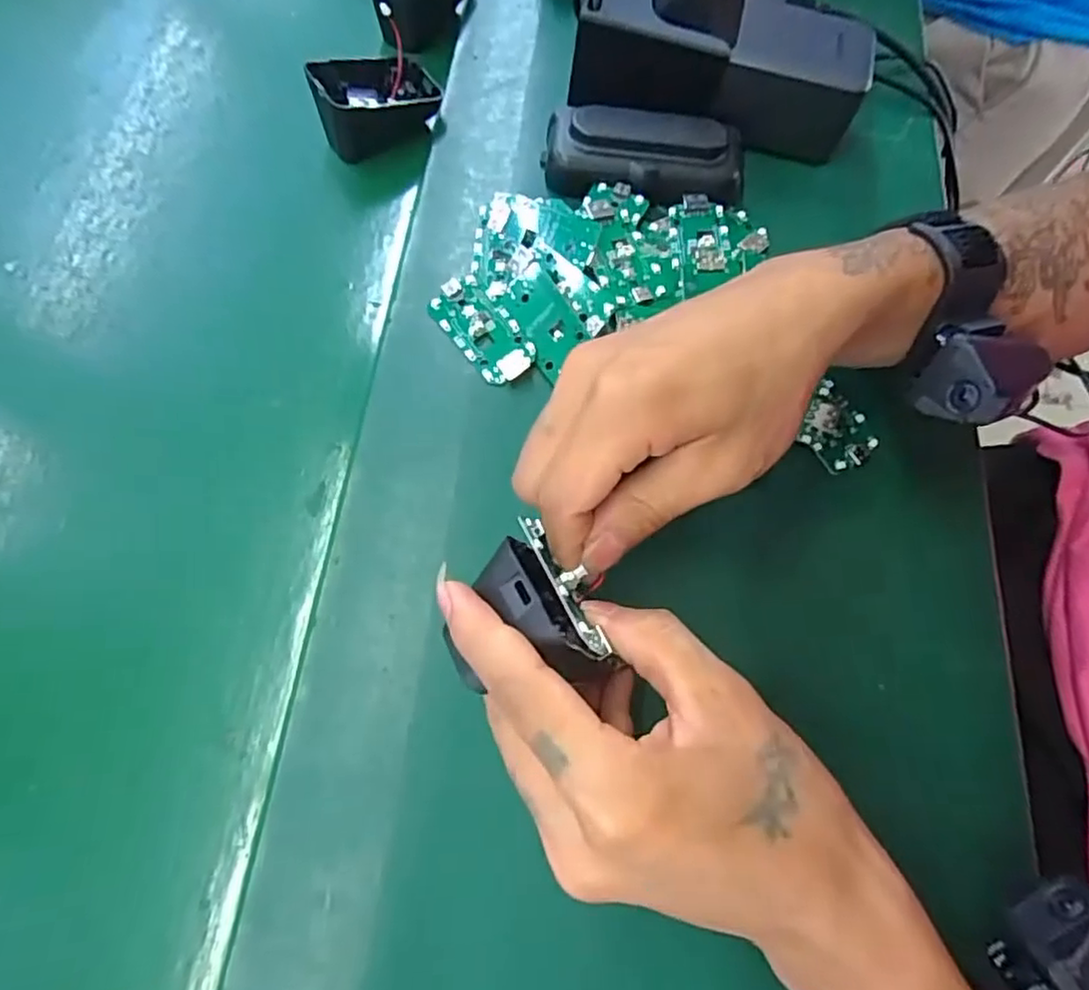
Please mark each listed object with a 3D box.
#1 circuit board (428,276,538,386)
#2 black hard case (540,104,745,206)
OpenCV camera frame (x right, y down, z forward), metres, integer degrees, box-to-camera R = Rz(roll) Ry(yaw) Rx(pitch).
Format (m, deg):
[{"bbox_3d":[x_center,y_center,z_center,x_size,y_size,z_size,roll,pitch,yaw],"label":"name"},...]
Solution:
[{"bbox_3d":[-0.032,-0.082,0.330,0.029,0.006,0.062,-34,73,-13],"label":"circuit board"},{"bbox_3d":[0.054,-0.187,0.361,0.105,0.027,0.049,0,69,-1],"label":"black hard case"}]

